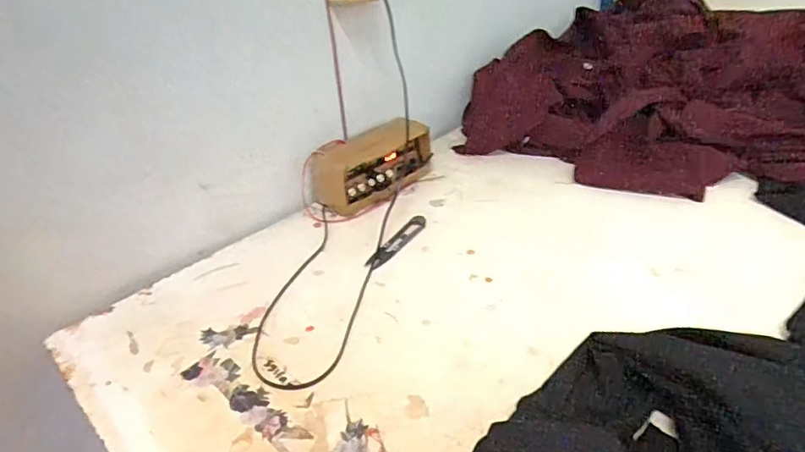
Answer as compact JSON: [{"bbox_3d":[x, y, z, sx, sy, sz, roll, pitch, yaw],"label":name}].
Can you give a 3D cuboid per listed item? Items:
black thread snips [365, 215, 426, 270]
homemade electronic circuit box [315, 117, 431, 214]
[{"bbox_3d":[-0.006,0.019,0.671,0.021,0.008,0.115,17,40,30],"label":"black thread snips"},{"bbox_3d":[-0.042,-0.096,0.779,0.081,0.079,0.179,24,44,37],"label":"homemade electronic circuit box"}]

